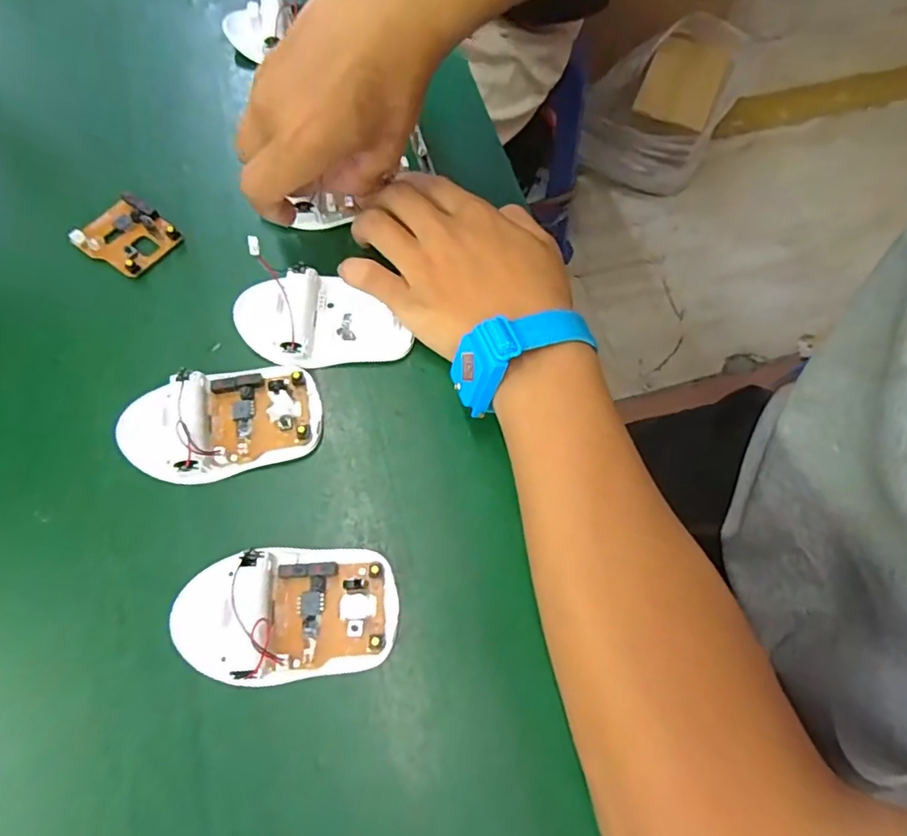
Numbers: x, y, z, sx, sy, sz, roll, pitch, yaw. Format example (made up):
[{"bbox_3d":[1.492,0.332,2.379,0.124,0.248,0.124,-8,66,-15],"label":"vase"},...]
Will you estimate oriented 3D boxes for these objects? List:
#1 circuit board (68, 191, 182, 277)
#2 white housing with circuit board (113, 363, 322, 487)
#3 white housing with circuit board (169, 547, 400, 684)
[{"bbox_3d":[-0.194,-0.110,0.340,0.050,0.011,0.044,31,70,11],"label":"circuit board"},{"bbox_3d":[-0.119,0.000,0.292,0.096,0.018,0.056,-15,68,-8],"label":"white housing with circuit board"},{"bbox_3d":[-0.075,0.086,0.256,0.095,0.021,0.056,1,67,-1],"label":"white housing with circuit board"}]

